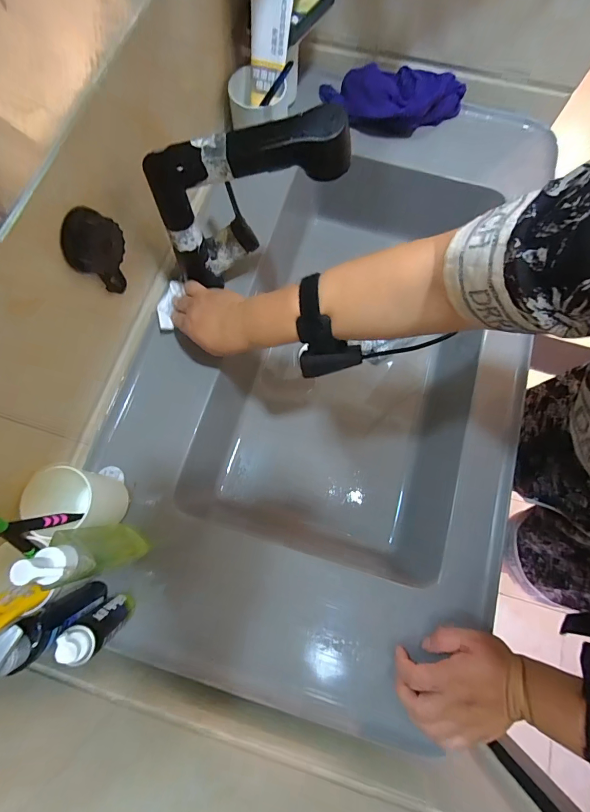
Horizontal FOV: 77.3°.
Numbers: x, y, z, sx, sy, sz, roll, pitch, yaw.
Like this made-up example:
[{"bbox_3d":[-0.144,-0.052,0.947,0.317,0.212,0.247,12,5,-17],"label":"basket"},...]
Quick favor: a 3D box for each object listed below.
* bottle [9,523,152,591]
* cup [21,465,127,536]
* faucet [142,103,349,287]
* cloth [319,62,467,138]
[{"bbox_3d":[-0.181,0.131,0.339,0.051,0.170,0.040,-2,73,-1],"label":"bottle"},{"bbox_3d":[-0.228,0.102,0.393,0.061,0.095,0.065,12,74,4],"label":"cup"},{"bbox_3d":[-0.052,-0.225,0.404,0.194,0.175,0.068,-7,73,-2],"label":"faucet"},{"bbox_3d":[0.152,-0.491,0.594,0.229,0.060,0.098,12,74,4],"label":"cloth"}]

